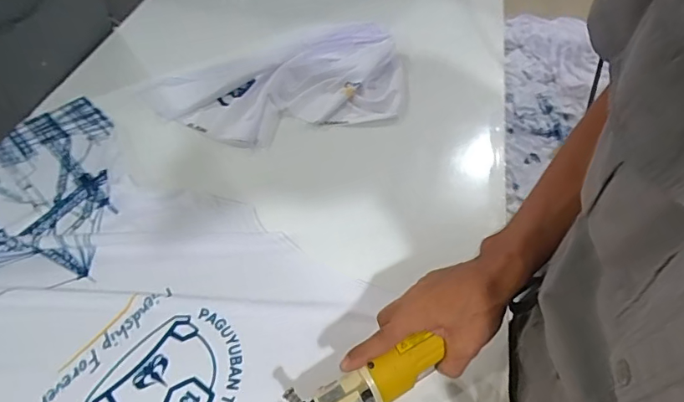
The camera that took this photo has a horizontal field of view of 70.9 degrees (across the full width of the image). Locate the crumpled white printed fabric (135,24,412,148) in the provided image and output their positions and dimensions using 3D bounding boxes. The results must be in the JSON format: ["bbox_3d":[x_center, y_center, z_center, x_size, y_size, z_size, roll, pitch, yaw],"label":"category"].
[{"bbox_3d":[-0.104,-0.208,0.860,0.446,0.034,0.252,-11,50,-12],"label":"crumpled white printed fabric"}]

